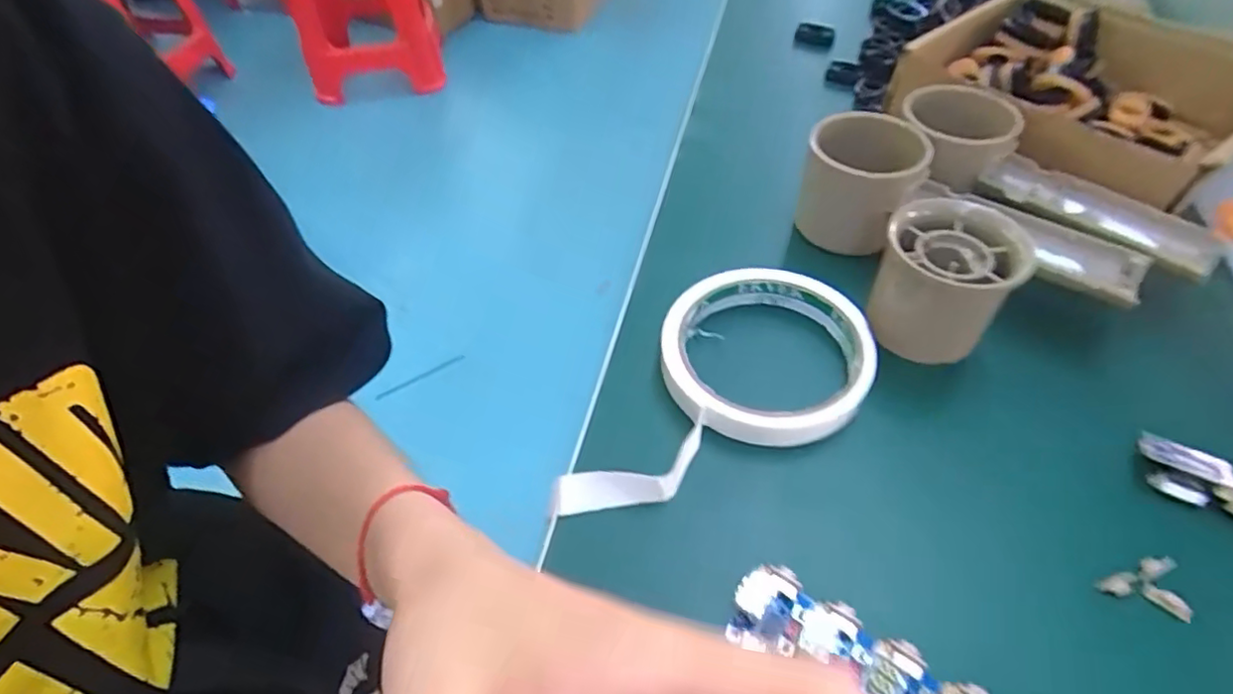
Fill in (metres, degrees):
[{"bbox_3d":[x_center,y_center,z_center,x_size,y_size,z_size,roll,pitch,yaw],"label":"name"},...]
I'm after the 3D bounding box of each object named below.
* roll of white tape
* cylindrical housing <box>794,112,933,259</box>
[{"bbox_3d":[0.039,0.012,0.274,0.157,0.022,0.089,-17,51,-12],"label":"roll of white tape"},{"bbox_3d":[0.126,-0.085,0.322,0.055,0.059,0.055,0,51,0],"label":"cylindrical housing"}]

